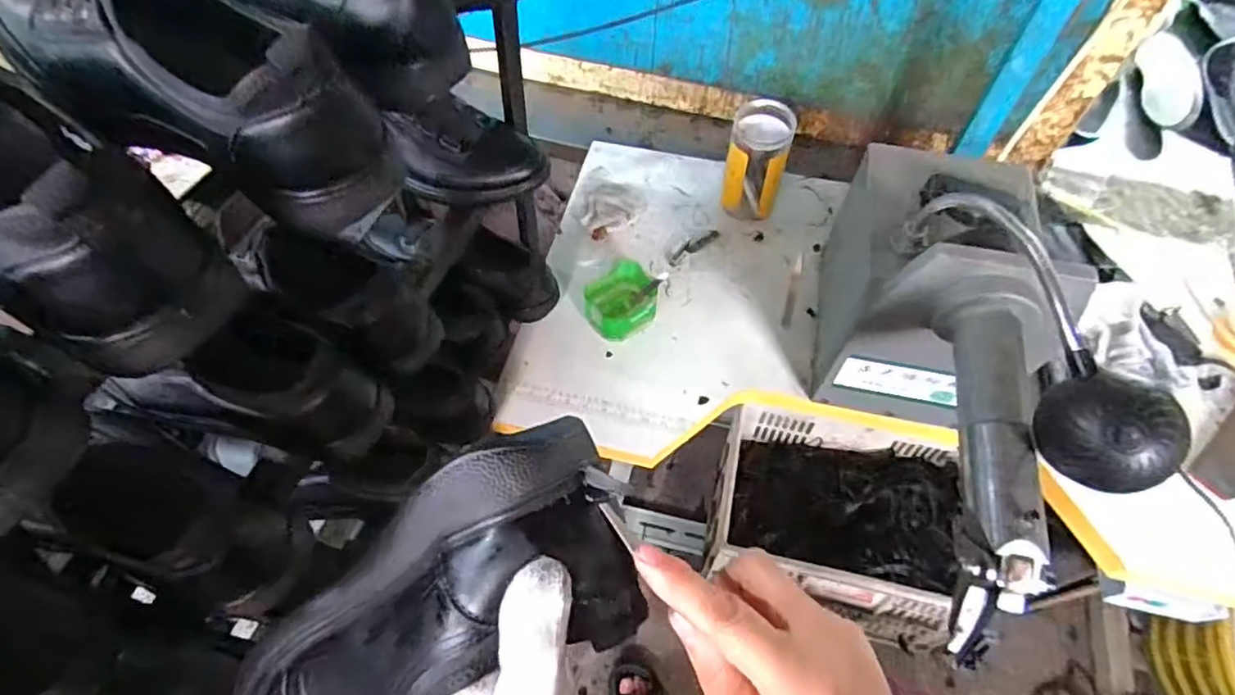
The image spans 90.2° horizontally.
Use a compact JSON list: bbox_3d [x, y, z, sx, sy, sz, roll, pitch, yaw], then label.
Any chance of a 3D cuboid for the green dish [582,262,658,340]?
[{"bbox_3d":[0.003,-0.063,0.852,0.095,0.056,0.095,0,58,-1],"label":"green dish"}]

